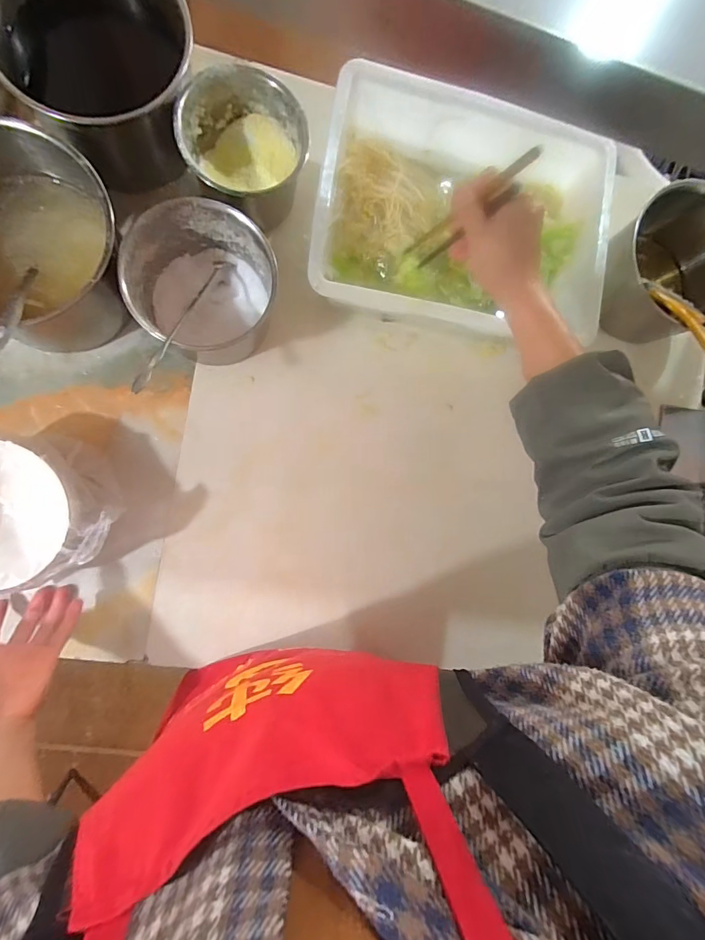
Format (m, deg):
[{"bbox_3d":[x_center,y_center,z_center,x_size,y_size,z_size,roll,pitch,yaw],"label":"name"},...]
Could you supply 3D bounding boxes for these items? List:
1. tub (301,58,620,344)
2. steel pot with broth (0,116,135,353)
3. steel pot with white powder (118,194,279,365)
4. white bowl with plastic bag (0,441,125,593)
[{"bbox_3d":[0.139,-0.323,0.548,0.351,0.098,0.305,10,87,-10],"label":"tub"},{"bbox_3d":[-0.345,-0.233,0.458,0.196,0.136,0.188,0,89,-10],"label":"steel pot with broth"},{"bbox_3d":[-0.171,-0.211,0.490,0.144,0.104,0.139,0,89,-10],"label":"steel pot with white powder"},{"bbox_3d":[-0.360,0.049,0.470,0.190,0.082,0.147,-2,89,-10],"label":"white bowl with plastic bag"}]

